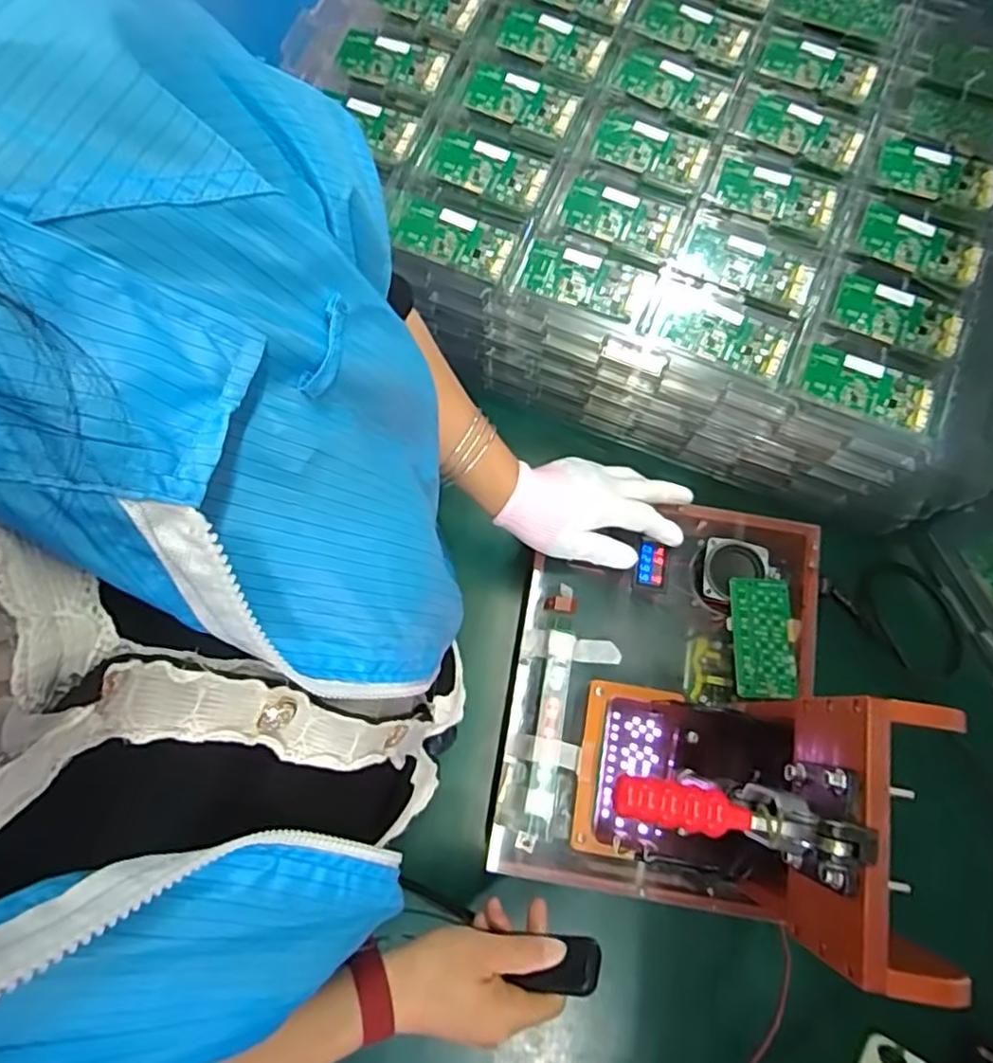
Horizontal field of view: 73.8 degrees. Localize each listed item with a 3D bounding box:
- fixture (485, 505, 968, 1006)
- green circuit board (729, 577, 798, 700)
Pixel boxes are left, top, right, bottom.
[{"bbox_3d":[0.130,0.099,0.428,0.225,0.283,0.301,10,76,2],"label":"fixture"},{"bbox_3d":[0.213,0.085,0.528,0.046,0.011,0.094,4,75,1],"label":"green circuit board"}]

